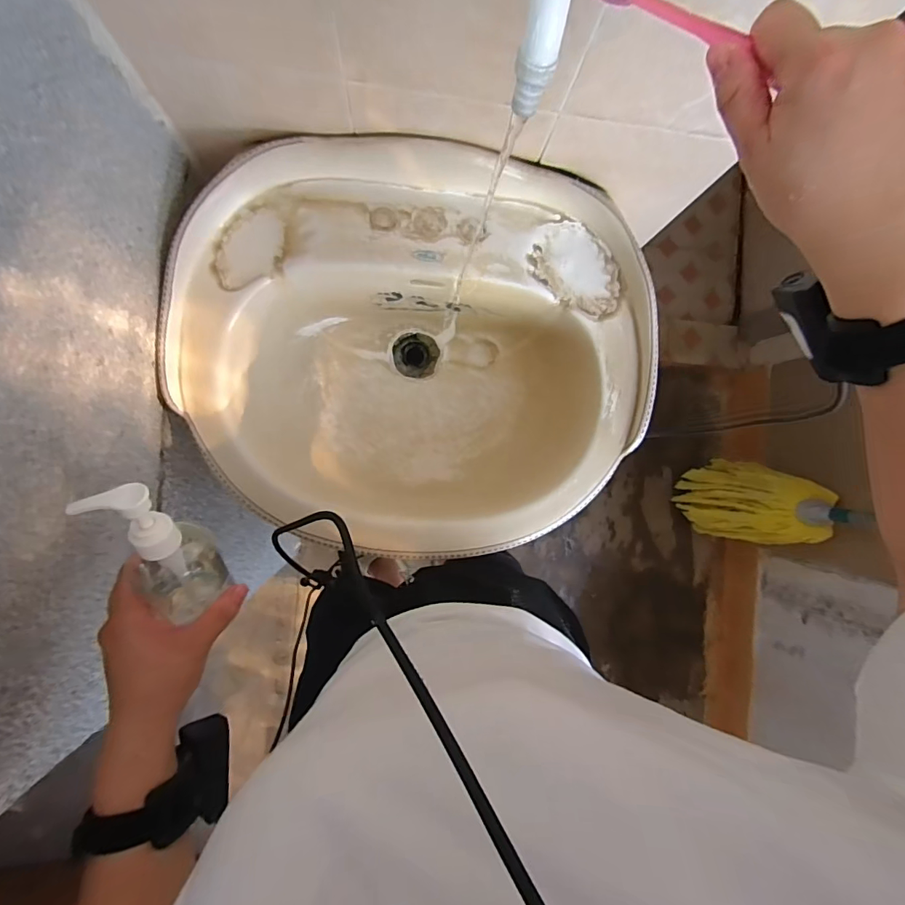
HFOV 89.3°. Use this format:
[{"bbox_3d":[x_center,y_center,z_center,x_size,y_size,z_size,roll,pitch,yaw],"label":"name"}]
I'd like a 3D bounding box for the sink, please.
[{"bbox_3d":[-0.047,-0.107,0.576,0.527,0.167,0.432,4,91,-7],"label":"sink"}]

